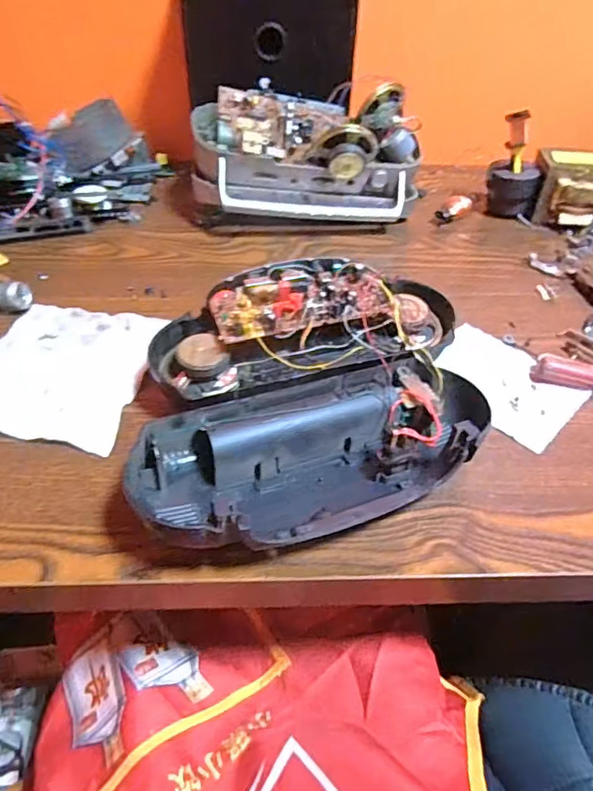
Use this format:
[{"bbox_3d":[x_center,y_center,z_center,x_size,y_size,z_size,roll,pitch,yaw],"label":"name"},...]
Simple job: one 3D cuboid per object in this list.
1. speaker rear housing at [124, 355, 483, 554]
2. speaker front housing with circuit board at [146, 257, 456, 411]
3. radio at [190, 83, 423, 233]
[{"bbox_3d":[0.019,0.043,0.384,0.258,0.054,0.111,-17,50,-18],"label":"speaker rear housing"},{"bbox_3d":[0.012,-0.052,0.470,0.270,0.076,0.118,-13,49,-14],"label":"speaker front housing with circuit board"},{"bbox_3d":[0.014,-0.294,0.665,0.282,0.135,0.147,-6,47,-8],"label":"radio"}]

